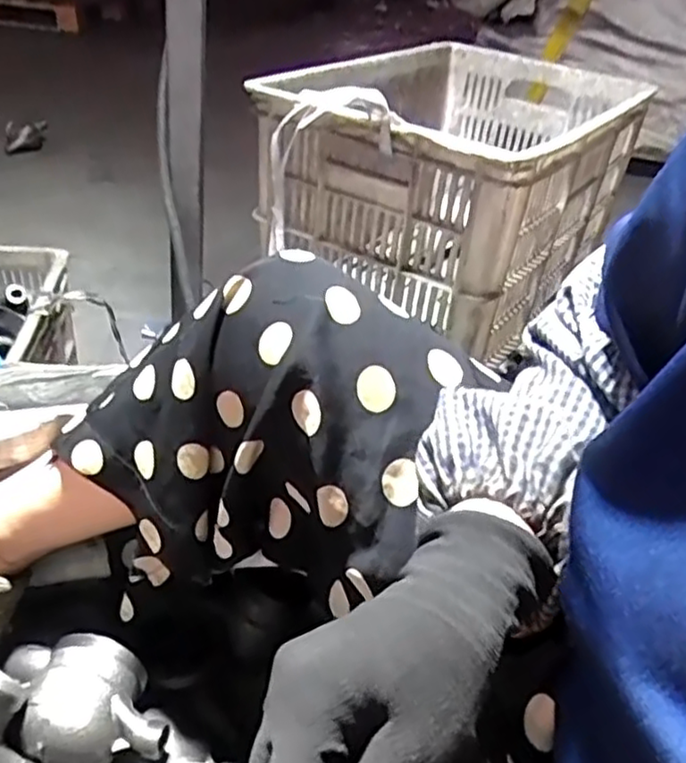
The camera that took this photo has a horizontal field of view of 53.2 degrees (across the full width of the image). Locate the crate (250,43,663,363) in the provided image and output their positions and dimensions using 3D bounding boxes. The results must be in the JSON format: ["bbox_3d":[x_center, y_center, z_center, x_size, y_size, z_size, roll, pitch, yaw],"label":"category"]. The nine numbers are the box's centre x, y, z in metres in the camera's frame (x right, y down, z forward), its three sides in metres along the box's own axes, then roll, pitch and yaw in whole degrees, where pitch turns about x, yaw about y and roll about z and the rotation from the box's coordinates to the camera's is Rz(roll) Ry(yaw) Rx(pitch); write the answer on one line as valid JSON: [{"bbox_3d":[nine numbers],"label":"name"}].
[{"bbox_3d":[0.141,-0.254,0.843,0.307,0.215,0.490,26,40,25],"label":"crate"}]

